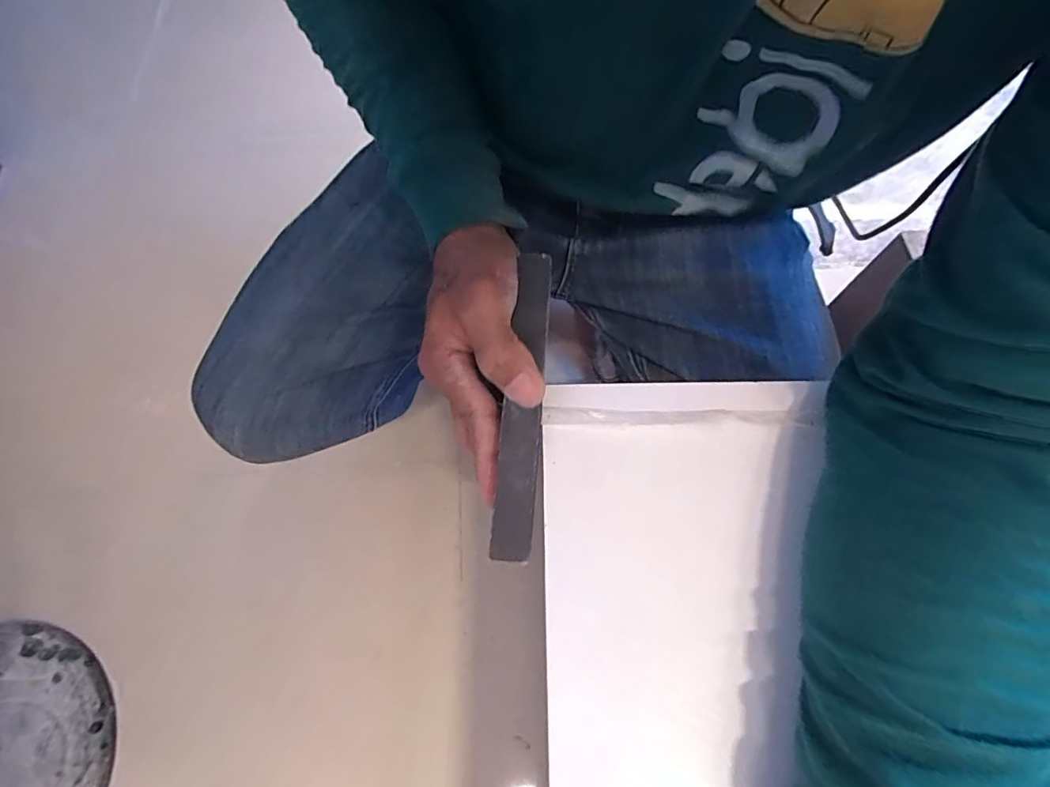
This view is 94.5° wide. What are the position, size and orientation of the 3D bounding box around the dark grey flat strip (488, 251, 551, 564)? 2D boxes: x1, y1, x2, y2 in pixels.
[{"bbox_3d":[0.000,0.001,0.265,0.020,0.007,0.171,5,76,2],"label":"dark grey flat strip"}]

